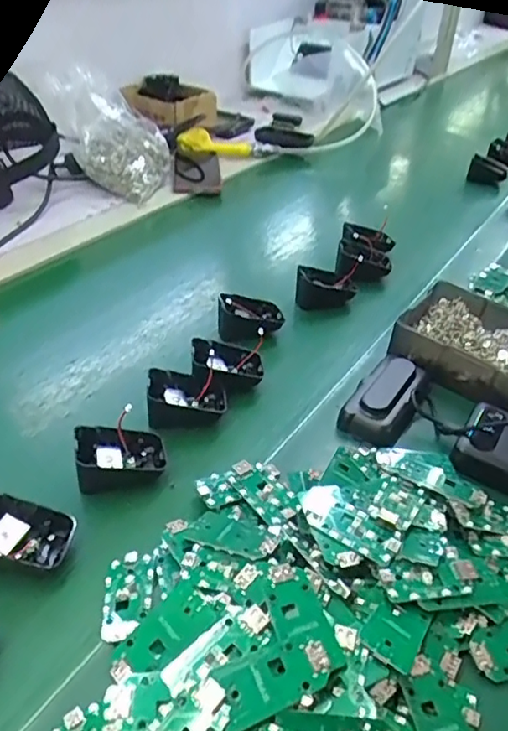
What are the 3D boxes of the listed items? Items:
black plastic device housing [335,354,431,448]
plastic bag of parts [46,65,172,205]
[{"bbox_3d":[0.123,0.023,0.520,0.054,0.033,0.107,23,41,22],"label":"black plastic device housing"},{"bbox_3d":[-0.209,-0.363,0.898,0.190,0.143,0.119,31,45,30],"label":"plastic bag of parts"}]

